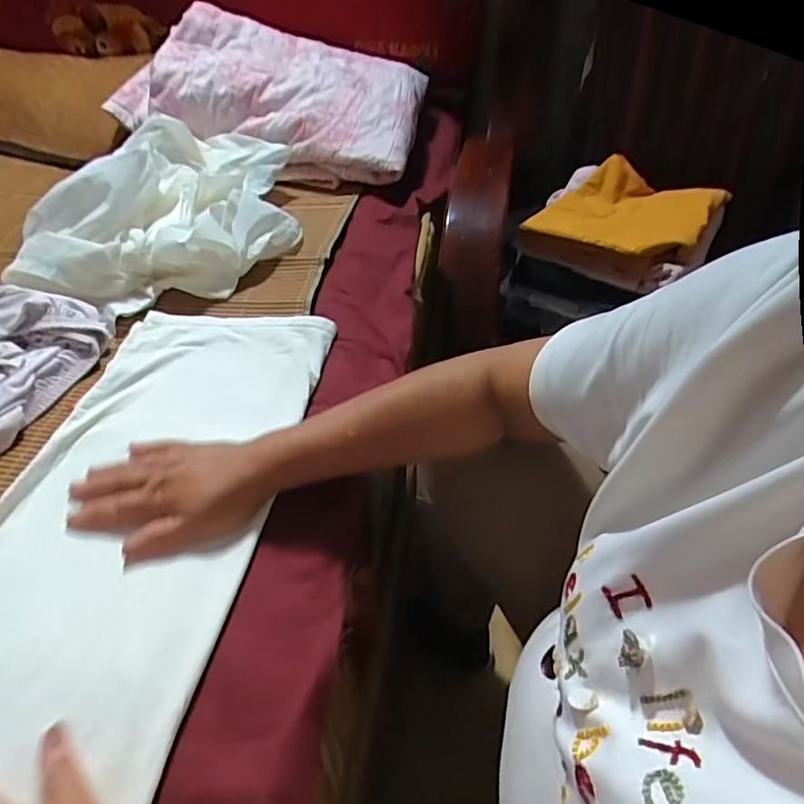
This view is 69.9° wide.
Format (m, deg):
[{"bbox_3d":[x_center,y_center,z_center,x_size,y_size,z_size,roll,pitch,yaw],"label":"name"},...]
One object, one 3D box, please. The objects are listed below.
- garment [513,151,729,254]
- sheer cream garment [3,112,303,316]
[{"bbox_3d":[0.287,-0.243,0.738,0.181,0.042,0.240,29,51,26],"label":"garment"},{"bbox_3d":[-0.316,-0.277,0.776,0.318,0.130,0.314,-11,46,-12],"label":"sheer cream garment"}]

